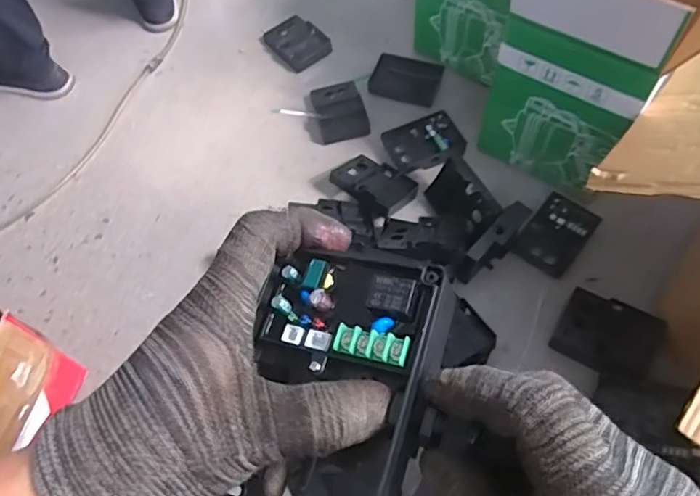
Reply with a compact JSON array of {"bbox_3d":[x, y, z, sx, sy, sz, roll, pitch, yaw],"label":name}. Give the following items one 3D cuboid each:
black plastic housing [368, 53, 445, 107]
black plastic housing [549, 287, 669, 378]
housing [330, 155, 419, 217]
[{"bbox_3d":[0.106,-0.318,1.061,0.127,0.031,0.089,10,64,9],"label":"black plastic housing"},{"bbox_3d":[0.361,0.124,0.788,0.130,0.041,0.098,21,66,14],"label":"black plastic housing"},{"bbox_3d":[0.041,-0.108,0.938,0.130,0.028,0.096,28,49,20],"label":"housing"}]

